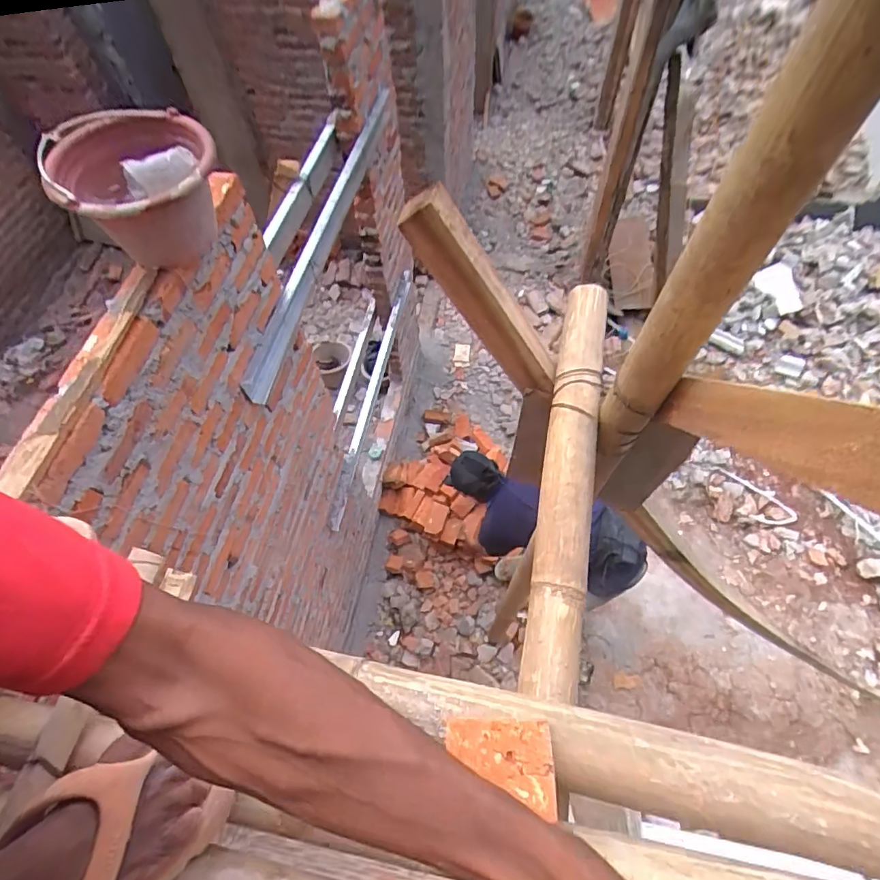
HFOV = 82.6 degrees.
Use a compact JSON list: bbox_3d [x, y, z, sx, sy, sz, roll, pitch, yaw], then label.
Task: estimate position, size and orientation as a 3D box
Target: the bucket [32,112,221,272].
[{"bbox_3d":[-0.494,-0.413,0.854,0.244,0.193,0.244,-27,63,-12],"label":"bucket"}]

